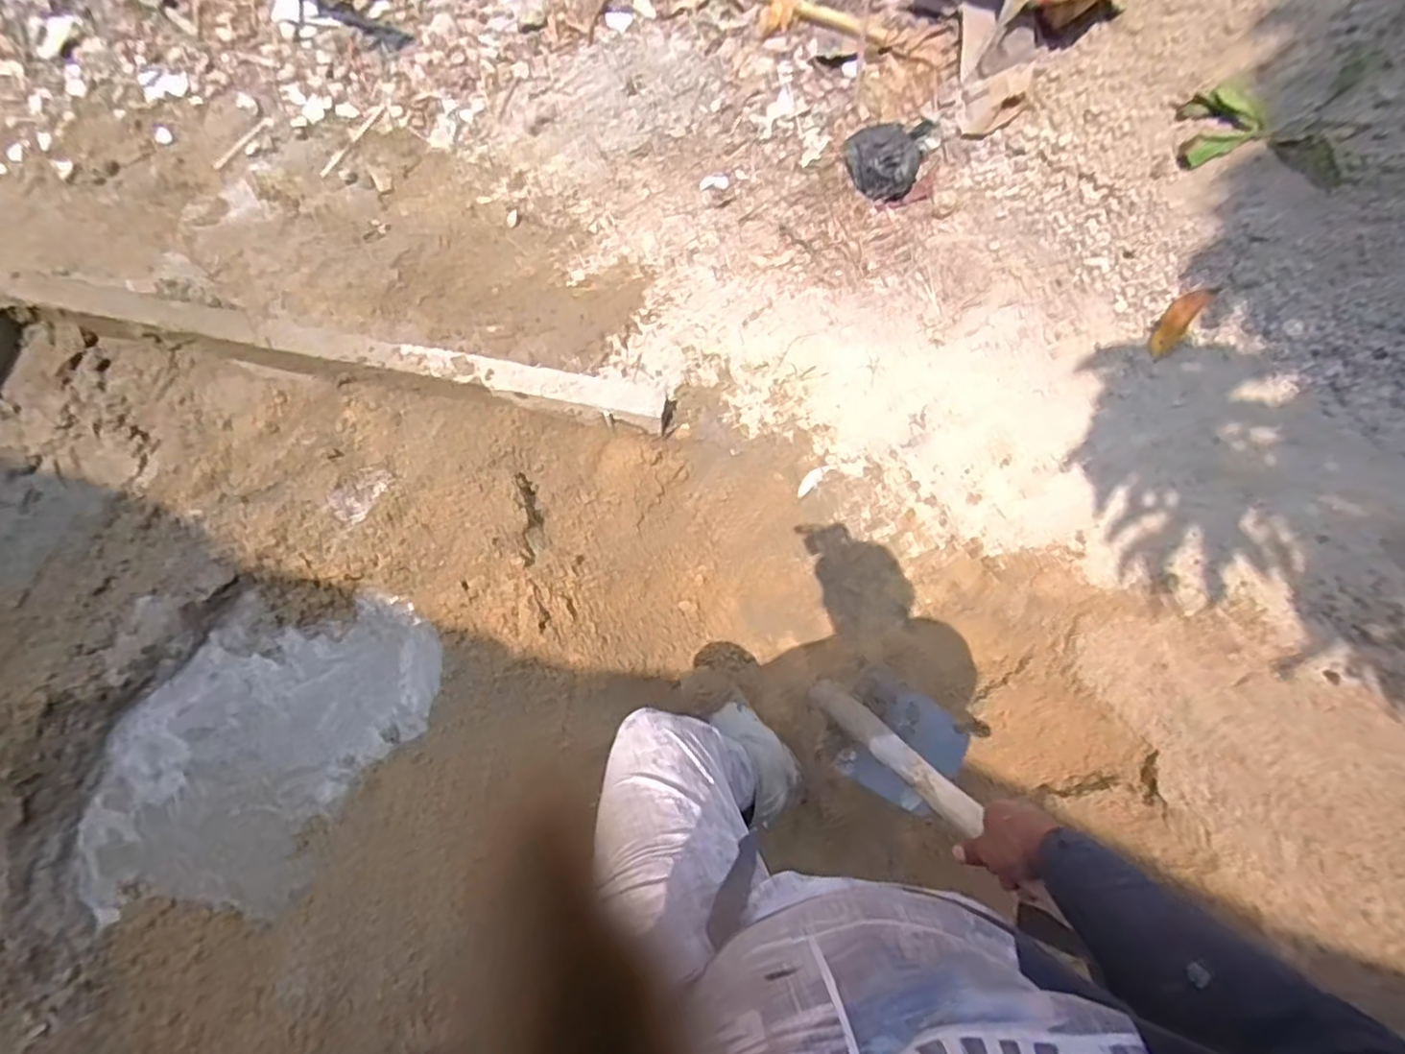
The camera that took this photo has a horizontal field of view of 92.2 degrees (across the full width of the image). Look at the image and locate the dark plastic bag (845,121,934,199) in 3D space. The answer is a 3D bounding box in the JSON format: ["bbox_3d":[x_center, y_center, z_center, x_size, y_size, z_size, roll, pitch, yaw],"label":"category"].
[{"bbox_3d":[0.444,-0.908,1.677,0.193,0.091,0.183,16,76,5],"label":"dark plastic bag"}]

